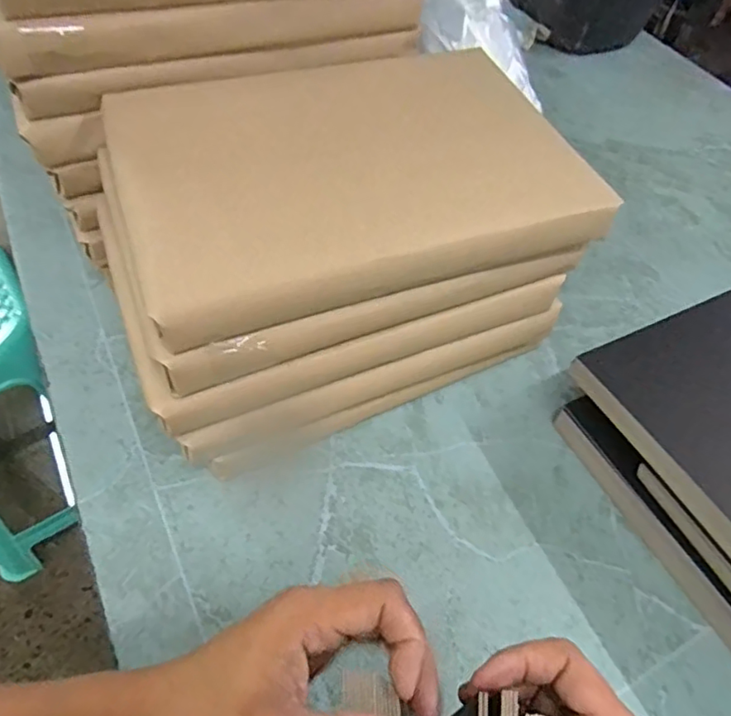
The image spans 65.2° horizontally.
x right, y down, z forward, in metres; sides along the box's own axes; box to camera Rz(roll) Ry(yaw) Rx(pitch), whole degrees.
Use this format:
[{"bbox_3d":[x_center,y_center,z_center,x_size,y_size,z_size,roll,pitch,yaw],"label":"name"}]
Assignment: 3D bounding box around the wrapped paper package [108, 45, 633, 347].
[{"bbox_3d":[-0.008,-0.180,0.522,0.403,0.042,0.283,-16,57,-16],"label":"wrapped paper package"}]

